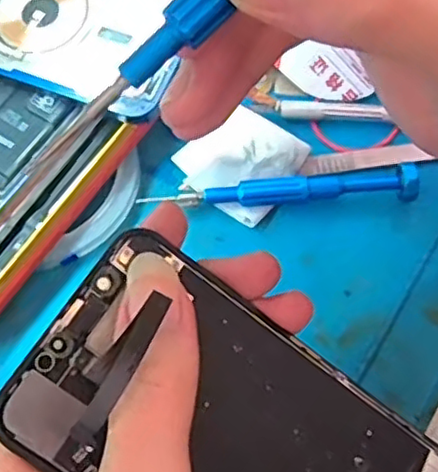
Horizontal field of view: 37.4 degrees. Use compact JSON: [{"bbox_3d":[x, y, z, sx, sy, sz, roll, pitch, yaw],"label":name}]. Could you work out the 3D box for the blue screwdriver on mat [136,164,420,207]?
[{"bbox_3d":[0.028,-0.019,0.288,0.118,0.014,0.013,-3,69,1],"label":"blue screwdriver on mat"}]

